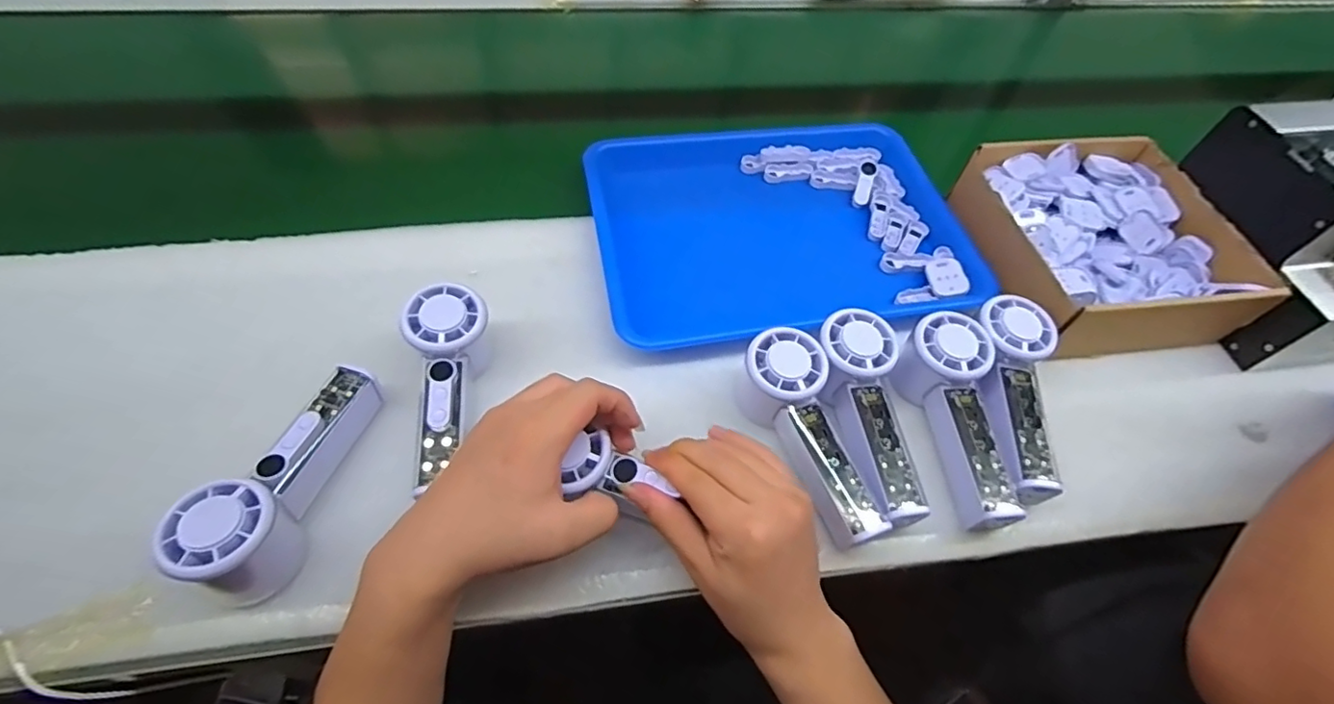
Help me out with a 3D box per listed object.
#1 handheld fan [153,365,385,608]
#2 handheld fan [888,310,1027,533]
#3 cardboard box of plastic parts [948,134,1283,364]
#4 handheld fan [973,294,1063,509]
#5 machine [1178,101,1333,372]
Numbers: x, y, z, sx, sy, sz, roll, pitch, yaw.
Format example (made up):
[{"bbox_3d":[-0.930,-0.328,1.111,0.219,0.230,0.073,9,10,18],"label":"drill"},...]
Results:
[{"bbox_3d":[-0.243,0.073,0.368,0.047,0.060,0.149,10,57,3],"label":"handheld fan"},{"bbox_3d":[0.220,0.048,0.425,0.059,0.051,0.152,-9,58,-10],"label":"handheld fan"},{"bbox_3d":[0.384,-0.102,0.528,0.194,0.066,0.196,-6,57,-8],"label":"cardboard box of plastic parts"},{"bbox_3d":[0.258,0.034,0.442,0.054,0.059,0.153,12,57,4],"label":"handheld fan"},{"bbox_3d":[0.553,-0.102,0.503,0.134,0.136,0.179,-5,57,-8],"label":"machine"}]

